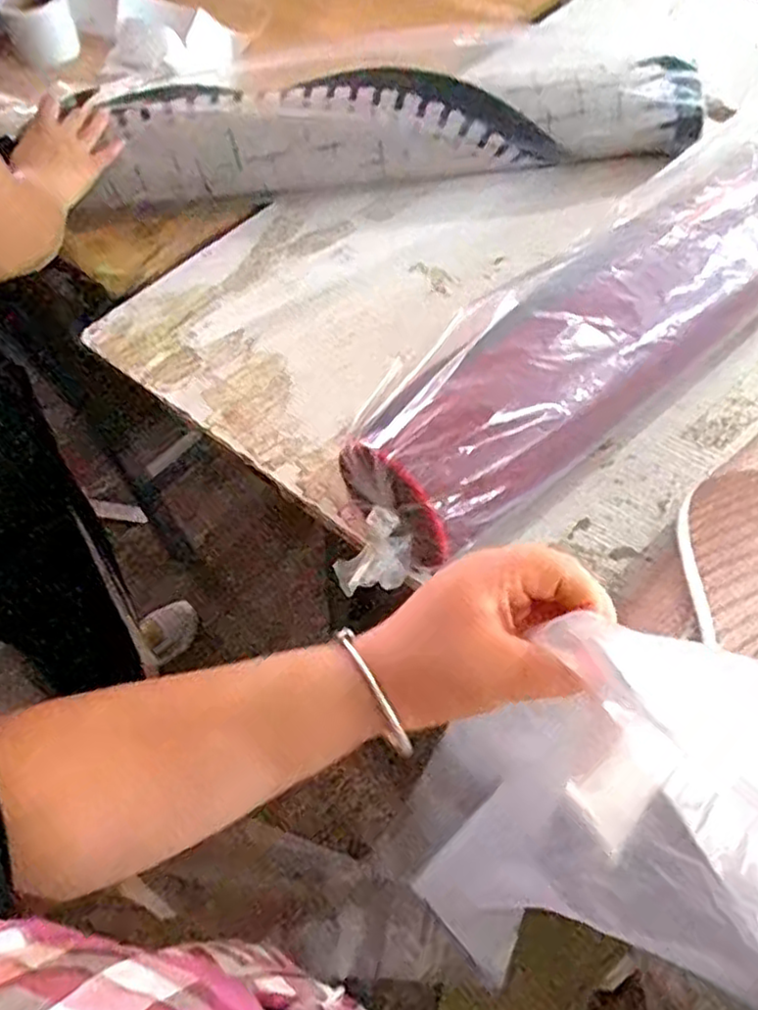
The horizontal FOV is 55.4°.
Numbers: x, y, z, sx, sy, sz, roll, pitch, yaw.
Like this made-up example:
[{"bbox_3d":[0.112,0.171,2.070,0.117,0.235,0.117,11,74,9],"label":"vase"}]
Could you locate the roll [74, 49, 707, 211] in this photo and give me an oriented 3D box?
[{"bbox_3d":[0.028,-0.481,0.924,0.726,0.119,0.148,-10,56,-3],"label":"roll"}]

